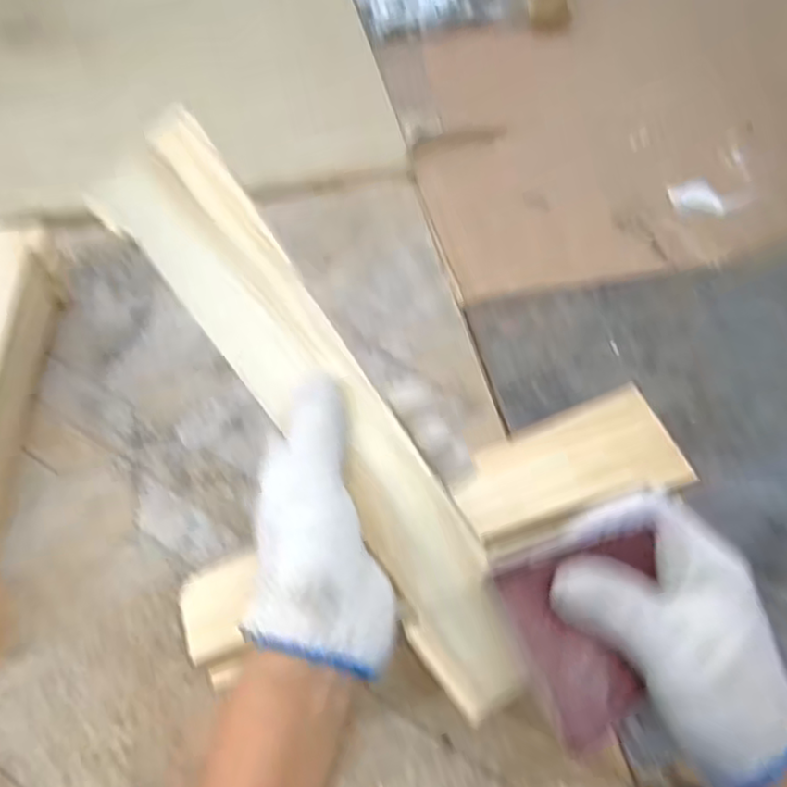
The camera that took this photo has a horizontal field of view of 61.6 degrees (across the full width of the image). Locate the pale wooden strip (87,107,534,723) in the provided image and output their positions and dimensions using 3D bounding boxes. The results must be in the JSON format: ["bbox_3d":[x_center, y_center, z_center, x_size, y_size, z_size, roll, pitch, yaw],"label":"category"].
[{"bbox_3d":[-0.044,0.001,0.336,0.060,0.034,0.337,-30,78,-21],"label":"pale wooden strip"}]

